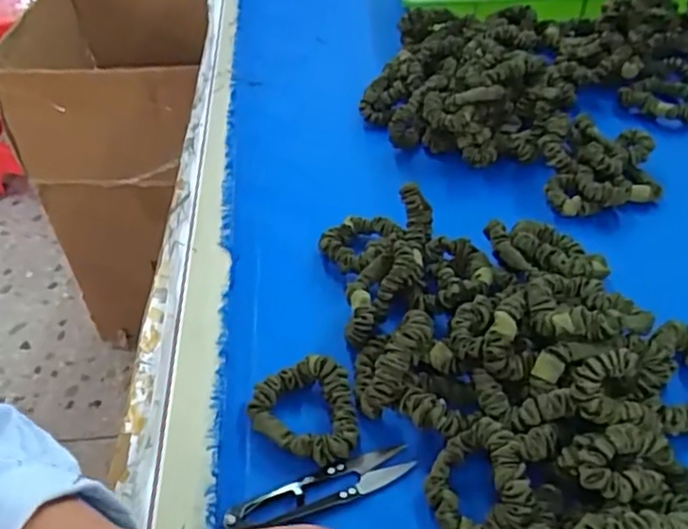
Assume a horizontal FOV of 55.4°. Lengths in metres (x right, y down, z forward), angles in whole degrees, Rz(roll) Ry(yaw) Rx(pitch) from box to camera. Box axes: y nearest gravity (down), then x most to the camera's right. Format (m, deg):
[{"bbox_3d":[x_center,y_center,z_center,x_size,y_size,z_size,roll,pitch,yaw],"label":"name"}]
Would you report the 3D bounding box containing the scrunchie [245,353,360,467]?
[{"bbox_3d":[-0.023,0.083,0.366,0.058,0.015,0.061,-10,43,-6],"label":"scrunchie"}]

